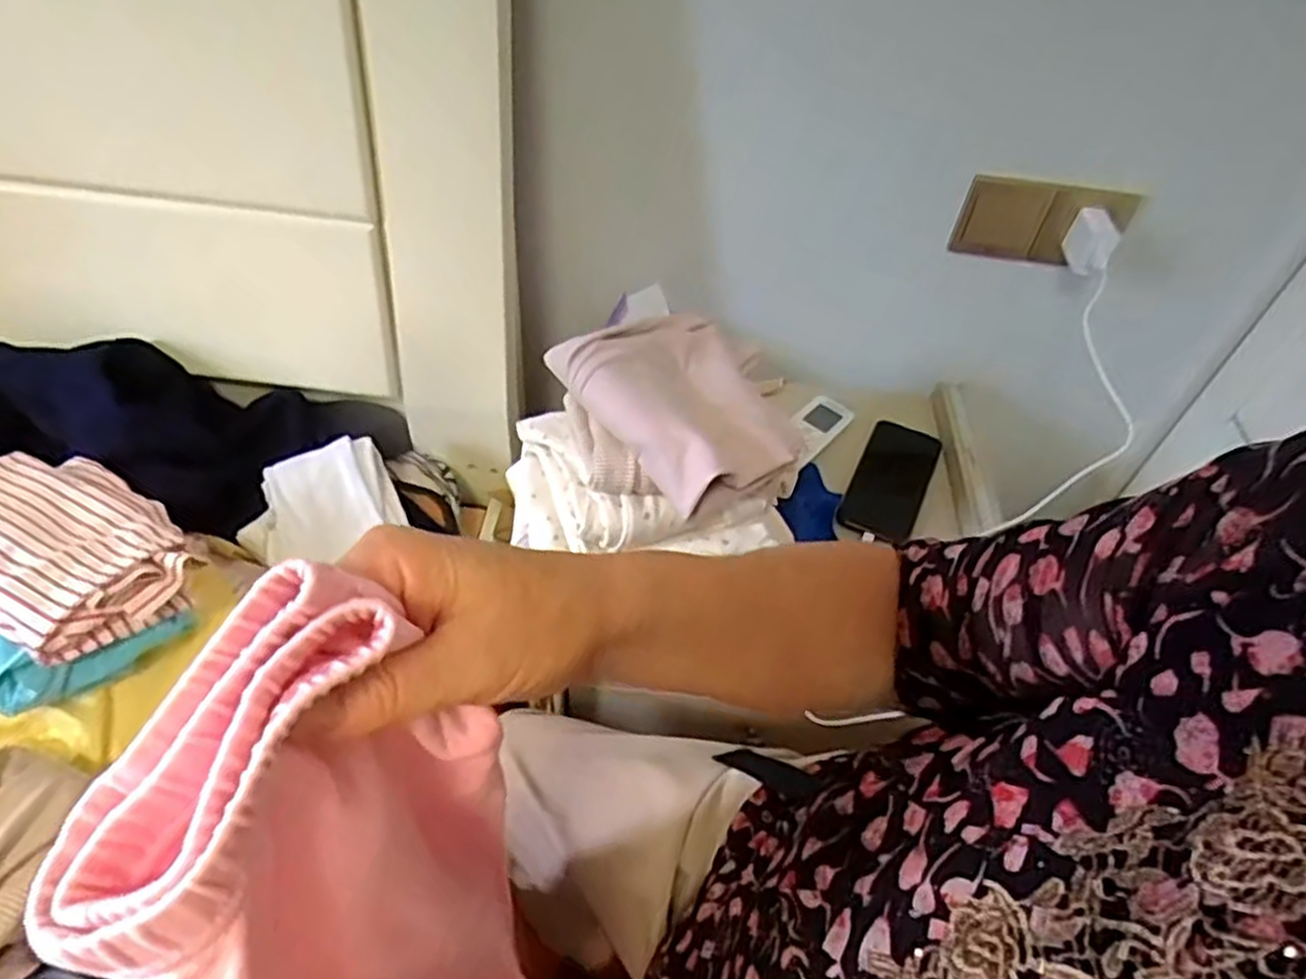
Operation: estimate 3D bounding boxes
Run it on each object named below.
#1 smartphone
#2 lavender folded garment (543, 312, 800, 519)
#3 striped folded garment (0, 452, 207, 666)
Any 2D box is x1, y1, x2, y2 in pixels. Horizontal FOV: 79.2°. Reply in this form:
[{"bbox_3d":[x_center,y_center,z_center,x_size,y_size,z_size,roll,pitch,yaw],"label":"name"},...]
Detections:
[{"bbox_3d":[0.292,-0.010,0.970,0.094,0.138,0.009,19,4,-5],"label":"smartphone"},{"bbox_3d":[0.035,-0.082,0.693,0.177,0.068,0.199,-31,59,-28],"label":"lavender folded garment"},{"bbox_3d":[-0.475,0.035,0.623,0.196,0.066,0.143,27,52,17],"label":"striped folded garment"}]

